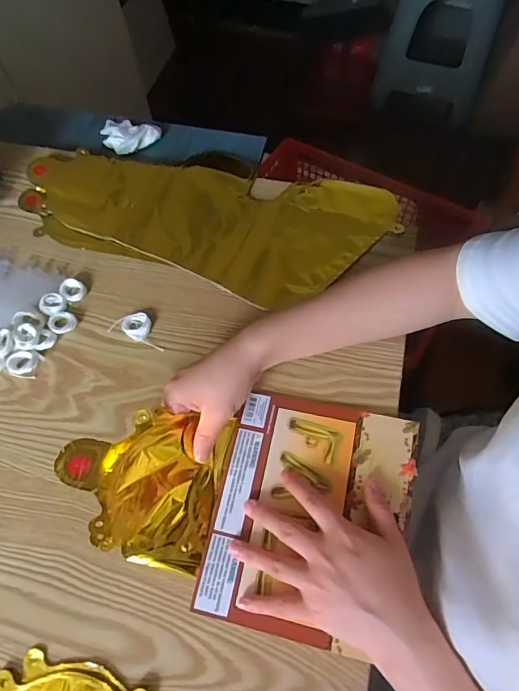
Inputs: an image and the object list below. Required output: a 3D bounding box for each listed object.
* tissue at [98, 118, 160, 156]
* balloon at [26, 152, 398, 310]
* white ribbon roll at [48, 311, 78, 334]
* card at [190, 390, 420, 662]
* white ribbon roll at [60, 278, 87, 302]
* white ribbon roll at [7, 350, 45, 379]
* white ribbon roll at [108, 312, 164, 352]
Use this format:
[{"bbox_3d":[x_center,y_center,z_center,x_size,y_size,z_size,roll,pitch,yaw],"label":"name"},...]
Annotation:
[{"bbox_3d":[-0.183,-0.285,0.599,0.088,0.022,0.056,19,67,11],"label":"tissue"},{"bbox_3d":[-0.071,-0.166,0.527,0.424,0.006,0.194,19,67,11],"label":"balloon"},{"bbox_3d":[-0.208,-0.024,0.464,0.030,0.008,0.026,36,71,17],"label":"white ribbon roll"},{"bbox_3d":[0.045,0.143,0.384,0.163,0.009,0.194,11,66,8],"label":"card"},{"bbox_3d":[-0.203,-0.061,0.480,0.025,0.010,0.026,-1,64,2],"label":"white ribbon roll"},{"bbox_3d":[-0.238,0.018,0.445,0.032,0.007,0.027,17,66,10],"label":"white ribbon roll"},{"bbox_3d":[-0.123,-0.019,0.460,0.063,0.009,0.030,19,67,11],"label":"white ribbon roll"}]

